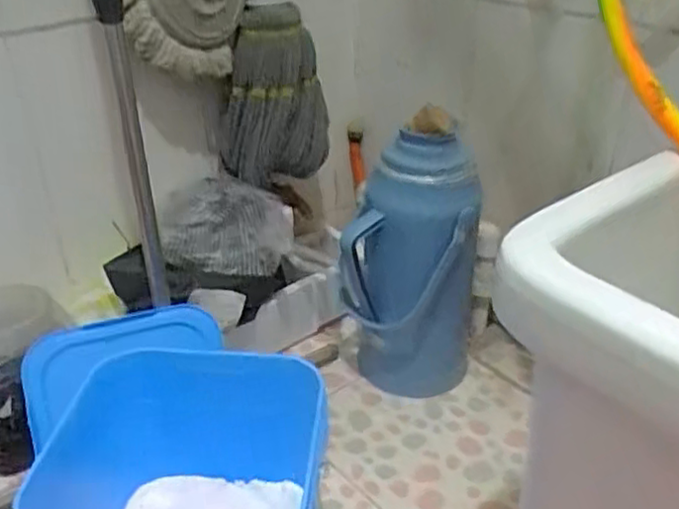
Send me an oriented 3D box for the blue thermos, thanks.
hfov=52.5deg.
[{"bbox_3d":[0.095,0.017,0.963,0.184,0.404,0.123,1,30,3],"label":"blue thermos"}]

